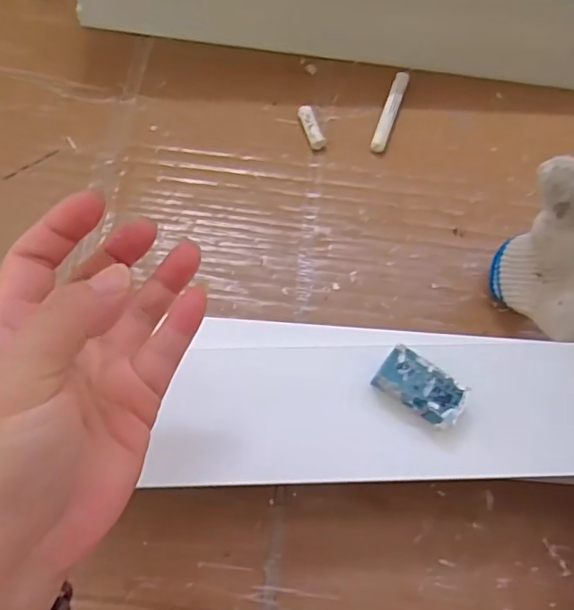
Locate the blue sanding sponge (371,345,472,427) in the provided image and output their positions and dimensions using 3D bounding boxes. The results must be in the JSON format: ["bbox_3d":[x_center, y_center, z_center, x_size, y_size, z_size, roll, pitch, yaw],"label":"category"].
[{"bbox_3d":[0.078,0.049,0.331,0.050,0.019,0.025,34,69,11],"label":"blue sanding sponge"}]

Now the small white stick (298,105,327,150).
[{"bbox_3d":[0.023,-0.162,0.514,0.015,0.011,0.045,-13,69,-7],"label":"small white stick"}]

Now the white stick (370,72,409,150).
[{"bbox_3d":[0.096,-0.180,0.522,0.014,0.011,0.094,19,68,6],"label":"white stick"}]

